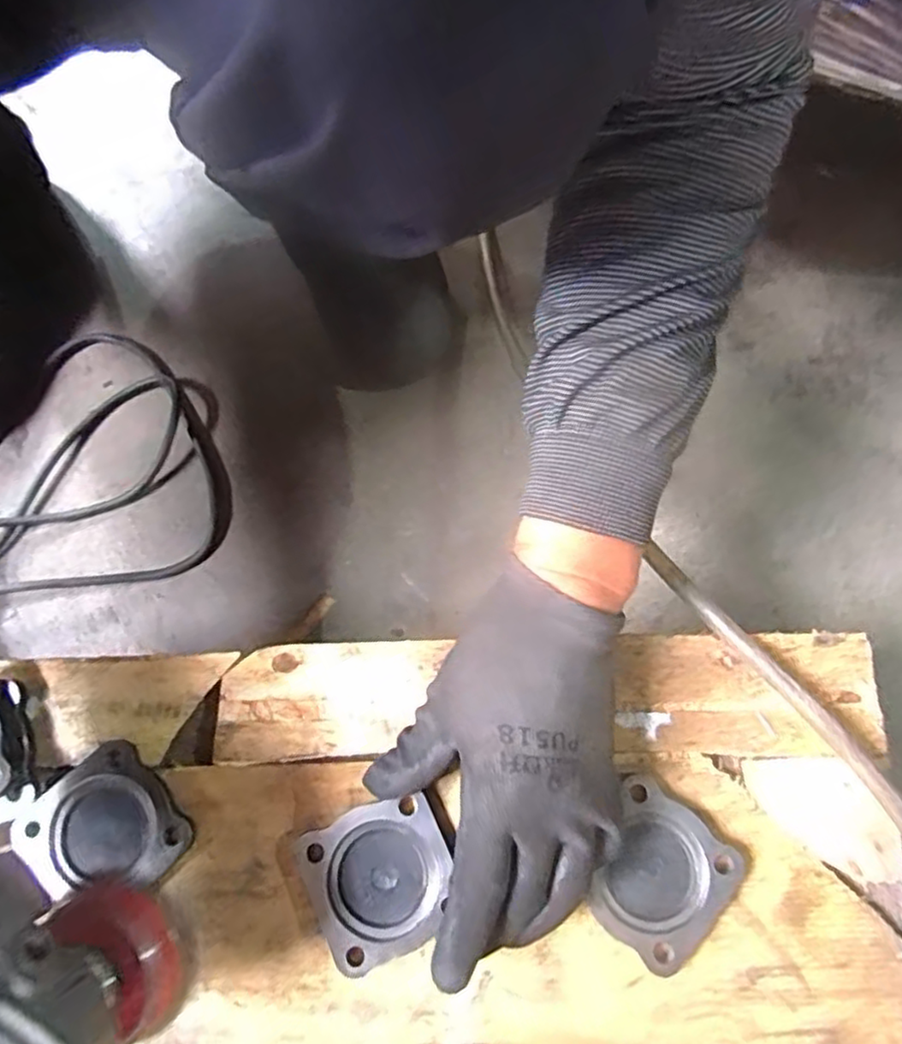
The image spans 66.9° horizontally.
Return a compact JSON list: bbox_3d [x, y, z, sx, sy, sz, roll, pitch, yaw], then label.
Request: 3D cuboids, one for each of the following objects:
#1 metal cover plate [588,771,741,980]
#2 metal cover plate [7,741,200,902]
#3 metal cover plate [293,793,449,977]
[{"bbox_3d":[0.098,0.171,0.330,0.065,0.007,0.067,37,75,12],"label":"metal cover plate"},{"bbox_3d":[-0.176,0.155,0.341,0.070,0.010,0.068,-37,76,-11],"label":"metal cover plate"},{"bbox_3d":[-0.034,0.173,0.332,0.068,0.006,0.066,-25,73,-9],"label":"metal cover plate"}]

